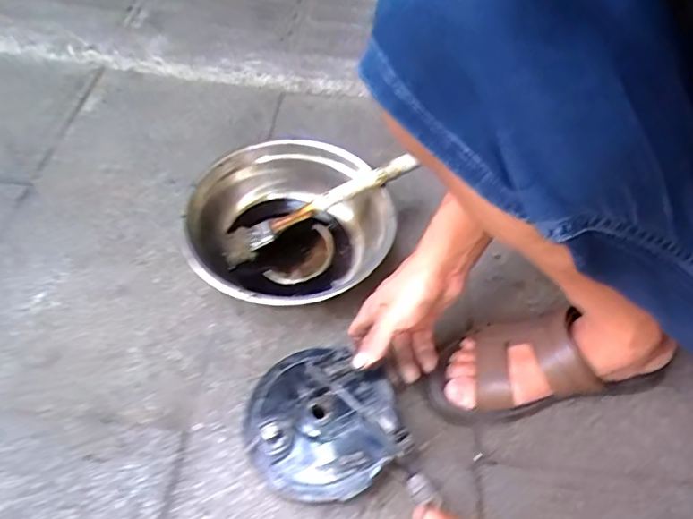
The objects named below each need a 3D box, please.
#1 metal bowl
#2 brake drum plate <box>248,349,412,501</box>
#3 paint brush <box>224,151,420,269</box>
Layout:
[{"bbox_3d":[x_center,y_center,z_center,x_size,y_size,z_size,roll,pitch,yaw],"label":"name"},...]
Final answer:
[{"bbox_3d":[-0.074,-0.039,0.617,0.238,0.098,0.230,3,53,-4],"label":"metal bowl"},{"bbox_3d":[-0.024,0.151,0.483,0.141,0.060,0.143,3,53,-4],"label":"brake drum plate"},{"bbox_3d":[-0.038,-0.067,0.631,0.265,0.023,0.045,-26,57,5],"label":"paint brush"}]

